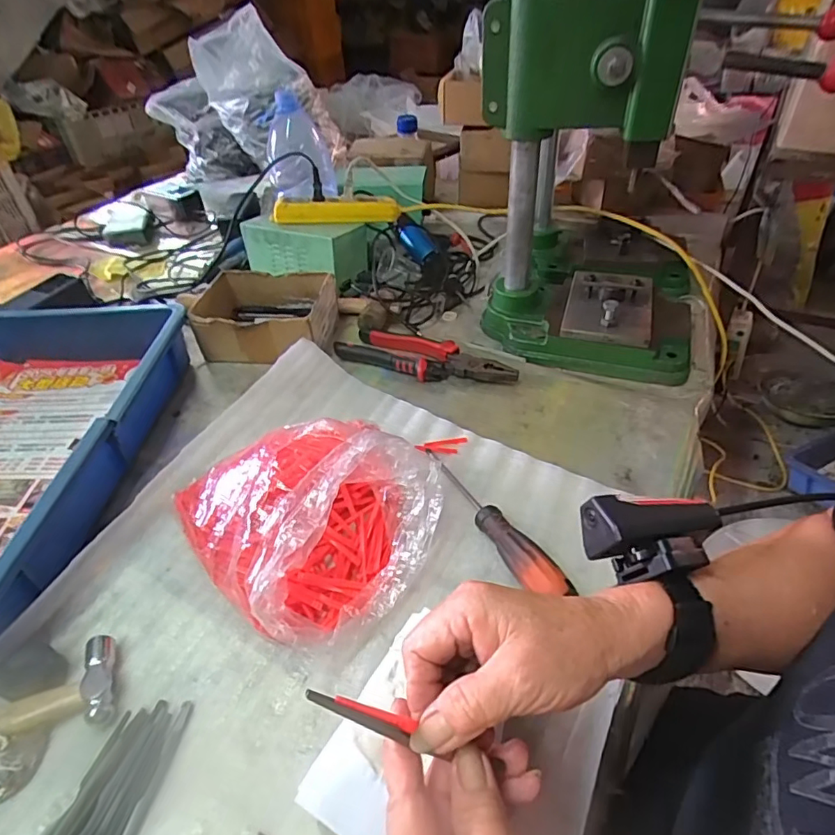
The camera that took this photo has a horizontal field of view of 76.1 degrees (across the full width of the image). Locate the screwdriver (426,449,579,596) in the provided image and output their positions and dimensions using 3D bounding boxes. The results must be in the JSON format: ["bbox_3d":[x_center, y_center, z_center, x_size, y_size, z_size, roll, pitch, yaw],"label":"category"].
[{"bbox_3d":[0.058,0.086,0.465,0.027,0.026,0.192,-24,44,-20],"label":"screwdriver"}]

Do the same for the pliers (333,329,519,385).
[{"bbox_3d":[0.011,-0.072,0.652,0.221,0.024,0.057,12,44,19],"label":"pliers"}]

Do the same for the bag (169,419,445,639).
[{"bbox_3d":[-0.099,0.067,0.438,0.211,0.110,0.163,28,51,33],"label":"bag"}]

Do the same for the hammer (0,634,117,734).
[{"bbox_3d":[-0.292,0.202,0.367,0.152,0.031,0.059,-15,42,-11],"label":"hammer"}]

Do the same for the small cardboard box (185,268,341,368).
[{"bbox_3d":[-0.197,-0.132,0.706,0.167,0.067,0.132,2,42,8],"label":"small cardboard box"}]

